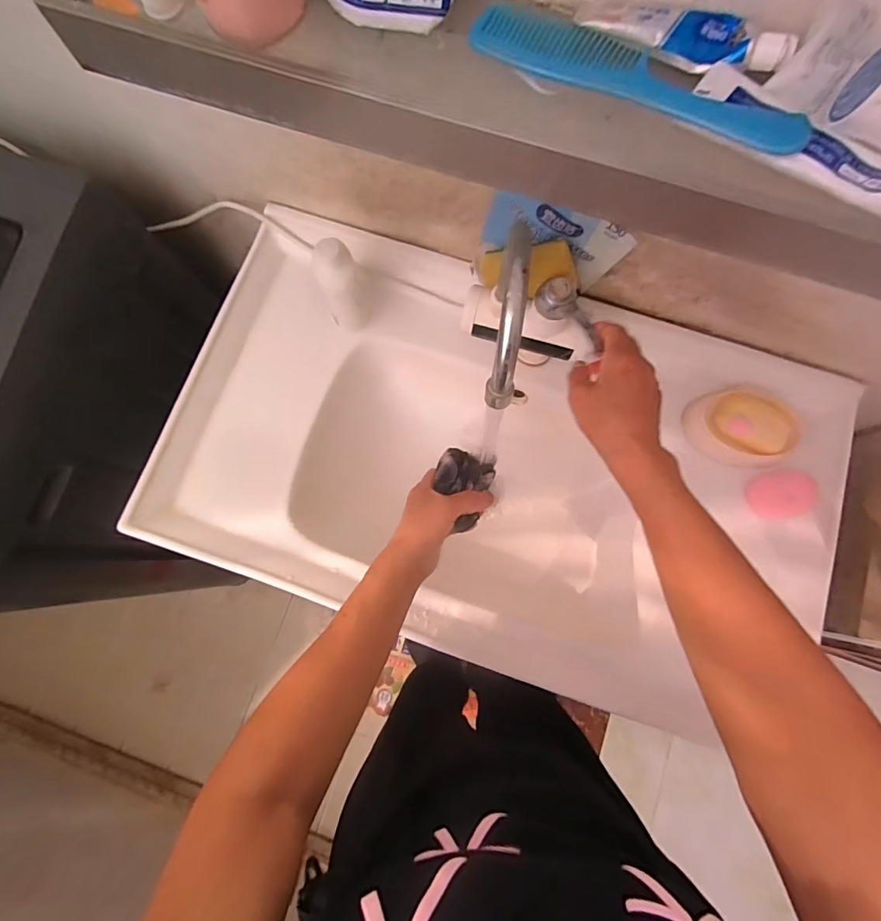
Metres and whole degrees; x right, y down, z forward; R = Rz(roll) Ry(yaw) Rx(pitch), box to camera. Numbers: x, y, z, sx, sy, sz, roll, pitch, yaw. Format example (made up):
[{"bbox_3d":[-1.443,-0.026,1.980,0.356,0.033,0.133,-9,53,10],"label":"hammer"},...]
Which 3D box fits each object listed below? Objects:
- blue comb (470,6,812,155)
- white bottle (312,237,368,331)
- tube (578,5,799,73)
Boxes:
[{"bbox_3d":[0.115,-0.233,0.271,0.206,0.014,0.041,29,81,6],"label":"blue comb"},{"bbox_3d":[-0.119,-0.206,0.538,0.048,0.111,0.054,-19,79,-3],"label":"white bottle"},{"bbox_3d":[0.152,-0.263,0.277,0.117,0.016,0.031,13,79,3],"label":"tube"}]

